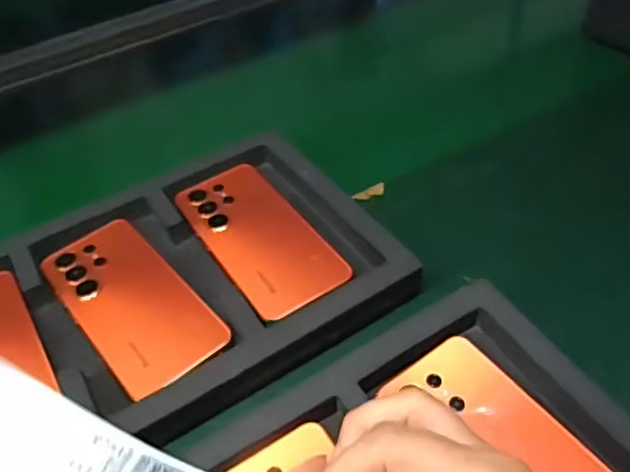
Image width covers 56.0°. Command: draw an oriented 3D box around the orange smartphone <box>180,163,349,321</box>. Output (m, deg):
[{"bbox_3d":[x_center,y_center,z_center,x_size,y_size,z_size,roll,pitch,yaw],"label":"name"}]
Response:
[{"bbox_3d":[-0.047,-0.002,0.476,0.072,0.005,0.170,-28,50,-20],"label":"orange smartphone"}]

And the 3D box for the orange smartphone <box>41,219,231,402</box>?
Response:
[{"bbox_3d":[-0.140,0.045,0.441,0.073,0.004,0.174,-34,52,-24],"label":"orange smartphone"}]

